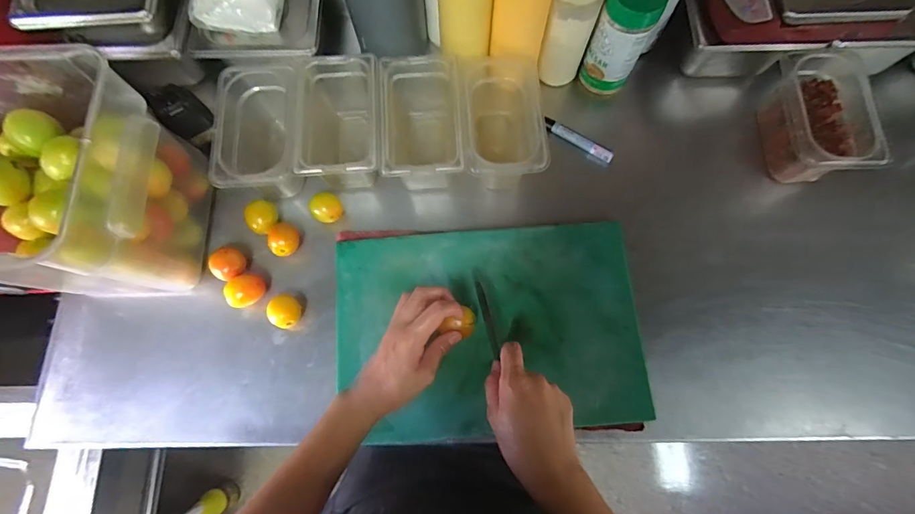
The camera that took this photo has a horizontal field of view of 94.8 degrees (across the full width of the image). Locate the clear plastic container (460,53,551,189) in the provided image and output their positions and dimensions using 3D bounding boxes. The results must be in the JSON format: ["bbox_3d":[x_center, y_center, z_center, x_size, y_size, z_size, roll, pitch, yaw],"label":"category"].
[{"bbox_3d":[0.057,-0.177,0.593,0.104,0.111,0.173,-4,75,-1],"label":"clear plastic container"}]

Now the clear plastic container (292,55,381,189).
[{"bbox_3d":[-0.153,-0.181,0.588,0.109,0.105,0.188,0,75,0],"label":"clear plastic container"}]

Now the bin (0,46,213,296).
[{"bbox_3d":[-0.442,-0.071,0.480,0.239,0.212,0.207,-1,75,0],"label":"bin"}]

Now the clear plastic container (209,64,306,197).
[{"bbox_3d":[-0.256,-0.168,0.582,0.111,0.099,0.191,1,75,1],"label":"clear plastic container"}]

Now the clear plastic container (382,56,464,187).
[{"bbox_3d":[-0.048,-0.172,0.595,0.105,0.121,0.173,-2,75,0],"label":"clear plastic container"}]

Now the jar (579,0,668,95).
[{"bbox_3d":[0.225,-0.304,0.586,0.071,0.157,0.062,26,77,7],"label":"jar"}]

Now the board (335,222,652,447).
[{"bbox_3d":[0.038,0.091,0.543,0.383,0.017,0.258,-5,75,-1],"label":"board"}]

